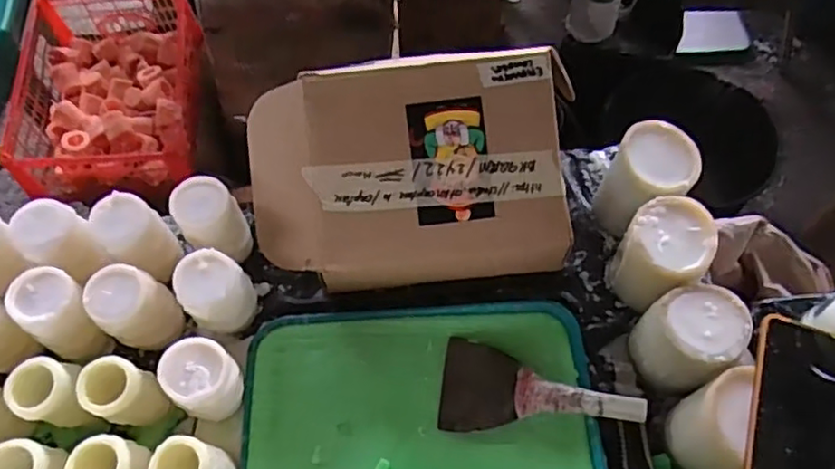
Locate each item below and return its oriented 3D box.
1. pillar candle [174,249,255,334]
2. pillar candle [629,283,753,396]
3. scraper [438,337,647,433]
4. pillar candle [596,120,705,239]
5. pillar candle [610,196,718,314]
[{"bbox_3d":[-0.200,0.061,0.643,0.060,0.092,0.065,30,67,15],"label":"pillar candle"},{"bbox_3d":[0.261,0.100,0.619,0.080,0.092,0.081,0,63,0],"label":"pillar candle"},{"bbox_3d":[0.122,0.157,0.634,0.192,0.021,0.089,7,63,4],"label":"scraper"},{"bbox_3d":[0.246,-0.052,0.701,0.081,0.105,0.094,35,69,17],"label":"pillar candle"},{"bbox_3d":[0.246,0.026,0.659,0.094,0.100,0.083,-39,69,-17],"label":"pillar candle"}]

